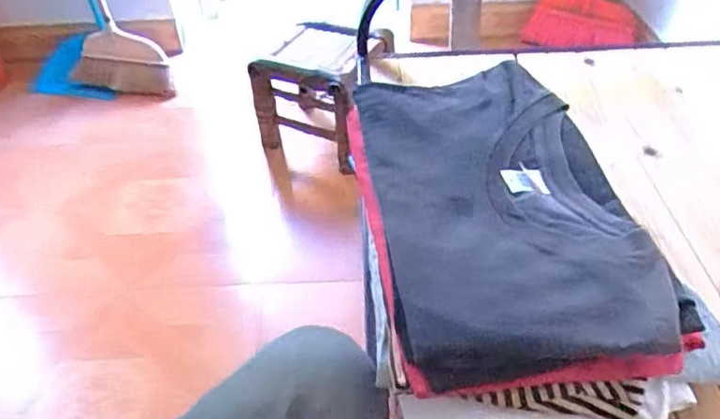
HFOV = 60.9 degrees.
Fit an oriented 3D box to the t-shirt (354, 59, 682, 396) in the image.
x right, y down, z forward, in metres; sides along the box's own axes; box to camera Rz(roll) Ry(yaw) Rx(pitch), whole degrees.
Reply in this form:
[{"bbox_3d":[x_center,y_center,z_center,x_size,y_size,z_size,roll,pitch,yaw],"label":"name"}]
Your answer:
[{"bbox_3d":[0.122,-0.012,0.549,0.213,0.047,0.350,-4,42,-7],"label":"t-shirt"}]

